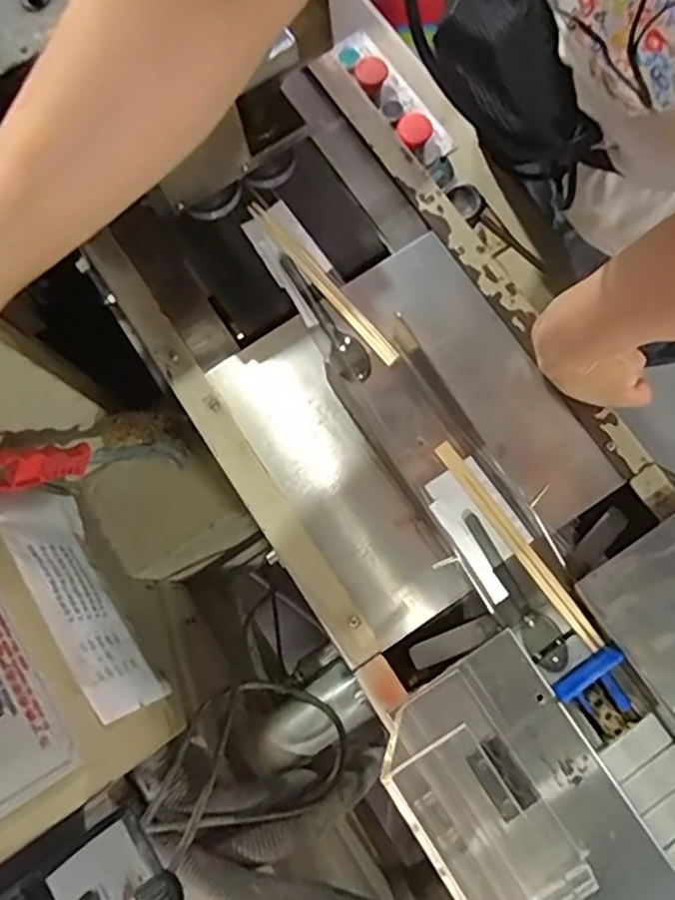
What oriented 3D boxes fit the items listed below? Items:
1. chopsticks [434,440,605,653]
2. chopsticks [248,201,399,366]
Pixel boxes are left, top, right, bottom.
[{"bbox_3d":[0.140,0.072,0.517,0.014,0.007,0.190,-36,78,-6],"label":"chopsticks"},{"bbox_3d":[-0.014,-0.147,0.571,0.015,0.005,0.191,-39,78,-7],"label":"chopsticks"}]

